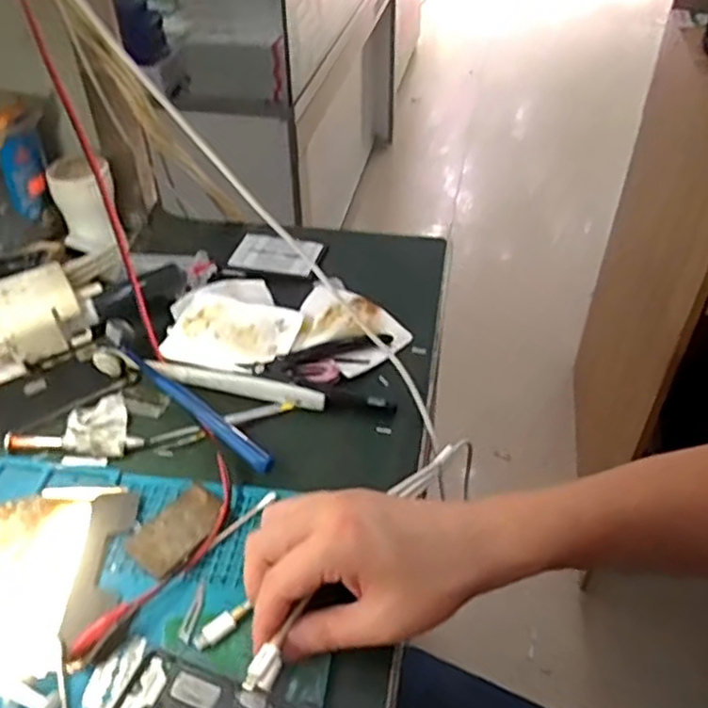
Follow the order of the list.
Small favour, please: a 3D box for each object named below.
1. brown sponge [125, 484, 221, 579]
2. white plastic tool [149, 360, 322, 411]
[{"bbox_3d":[-0.108,0.108,0.420,0.036,0.006,0.059,27,50,29],"label":"brown sponge"},{"bbox_3d":[-0.089,0.021,0.505,0.140,0.011,0.016,10,43,14],"label":"white plastic tool"}]

